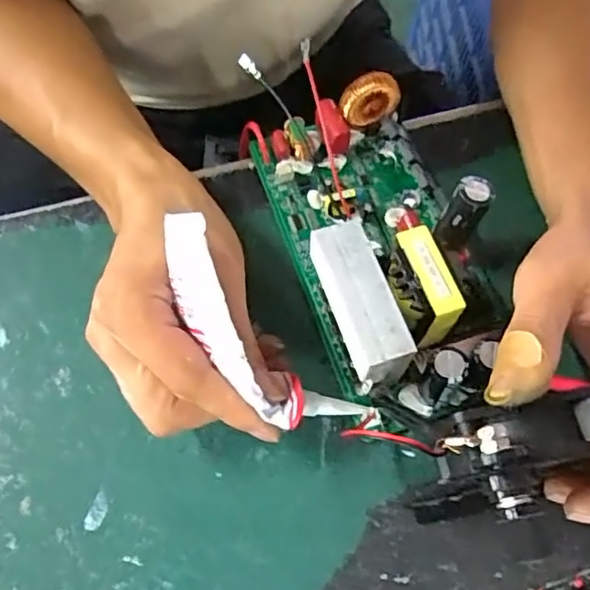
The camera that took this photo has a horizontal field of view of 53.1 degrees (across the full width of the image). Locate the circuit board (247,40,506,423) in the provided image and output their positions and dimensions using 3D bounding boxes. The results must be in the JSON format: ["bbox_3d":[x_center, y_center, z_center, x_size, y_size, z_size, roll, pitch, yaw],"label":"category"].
[{"bbox_3d":[0.035,-0.048,0.319,0.092,0.061,0.213,-12,58,-7],"label":"circuit board"}]

